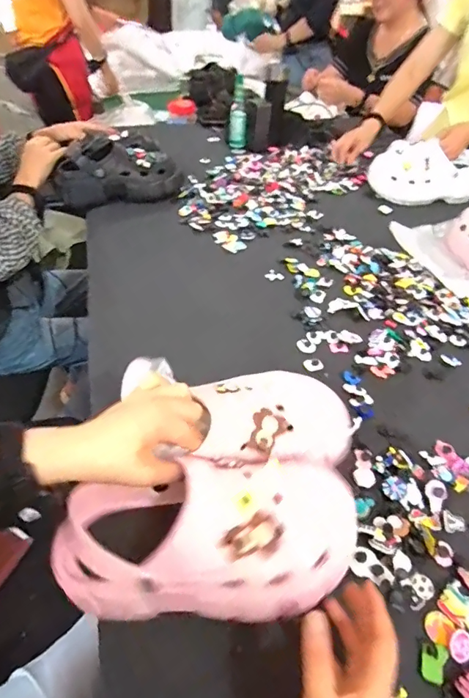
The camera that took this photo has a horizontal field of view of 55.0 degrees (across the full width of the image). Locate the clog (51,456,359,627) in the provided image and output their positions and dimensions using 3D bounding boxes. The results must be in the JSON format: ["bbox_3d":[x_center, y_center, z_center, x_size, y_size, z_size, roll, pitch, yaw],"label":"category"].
[{"bbox_3d":[-0.027,0.160,0.387,0.261,0.091,0.110,-8,44,0],"label":"clog"}]

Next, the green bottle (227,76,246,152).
[{"bbox_3d":[0.009,-0.661,1.248,0.045,0.159,0.058,2,43,-2],"label":"green bottle"}]

